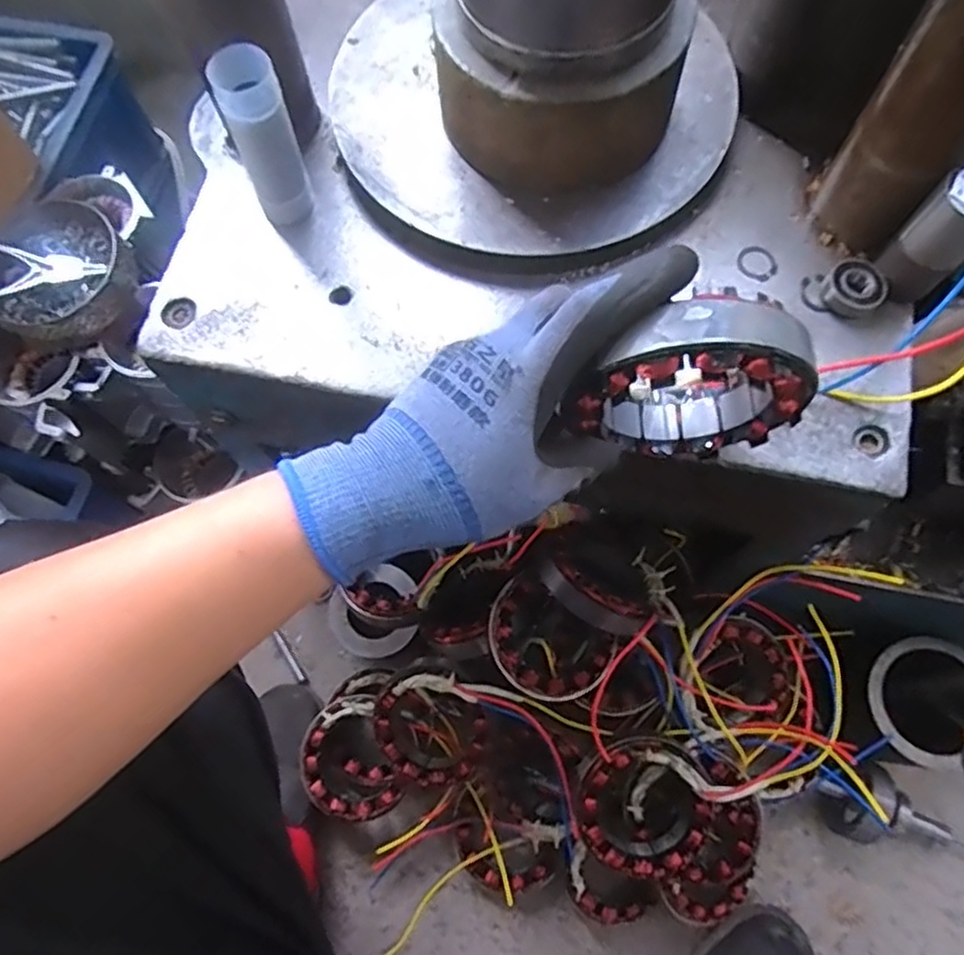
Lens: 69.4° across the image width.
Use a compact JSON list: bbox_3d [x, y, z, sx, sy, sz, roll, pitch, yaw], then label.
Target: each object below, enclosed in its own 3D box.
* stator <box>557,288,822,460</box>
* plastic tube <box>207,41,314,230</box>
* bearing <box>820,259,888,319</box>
[{"bbox_3d":[0.099,-0.046,0.338,0.106,0.114,0.037,2,71,2],"label":"stator"},{"bbox_3d":[-0.128,-0.199,0.415,0.034,0.102,0.031,-22,71,-6],"label":"plastic tube"},{"bbox_3d":[0.223,-0.113,0.418,0.031,0.014,0.032,-1,70,1],"label":"bearing"}]

